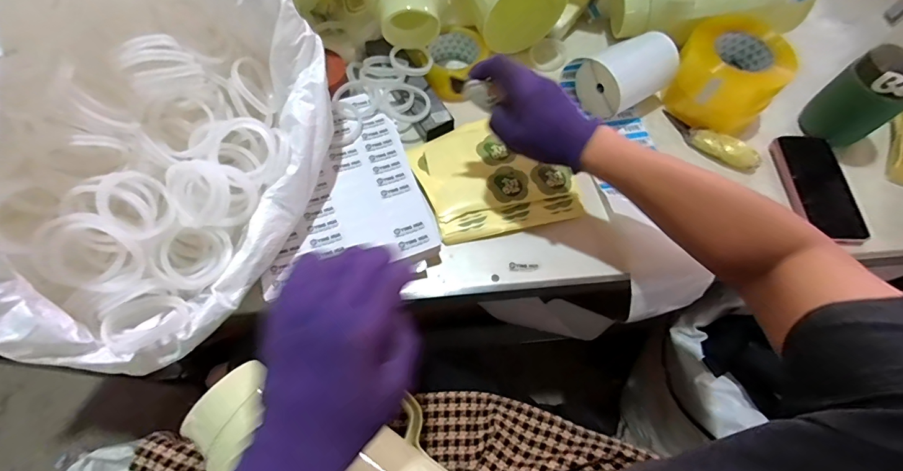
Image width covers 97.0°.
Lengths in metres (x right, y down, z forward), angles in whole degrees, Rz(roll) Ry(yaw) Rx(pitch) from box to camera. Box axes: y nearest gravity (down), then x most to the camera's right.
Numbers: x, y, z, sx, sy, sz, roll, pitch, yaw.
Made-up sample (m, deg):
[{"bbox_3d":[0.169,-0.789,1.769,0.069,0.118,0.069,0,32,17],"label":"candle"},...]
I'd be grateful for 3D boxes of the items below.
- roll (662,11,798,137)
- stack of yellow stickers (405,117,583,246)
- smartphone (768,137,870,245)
[{"bbox_3d":[0.397,-0.236,0.581,0.128,0.102,0.128,1,65,-2],"label":"roll"},{"bbox_3d":[0.056,-0.082,0.538,0.197,0.023,0.165,-14,66,-8],"label":"stack of yellow stickers"},{"bbox_3d":[0.497,-0.068,0.541,0.076,0.018,0.157,2,65,-1],"label":"smartphone"}]

